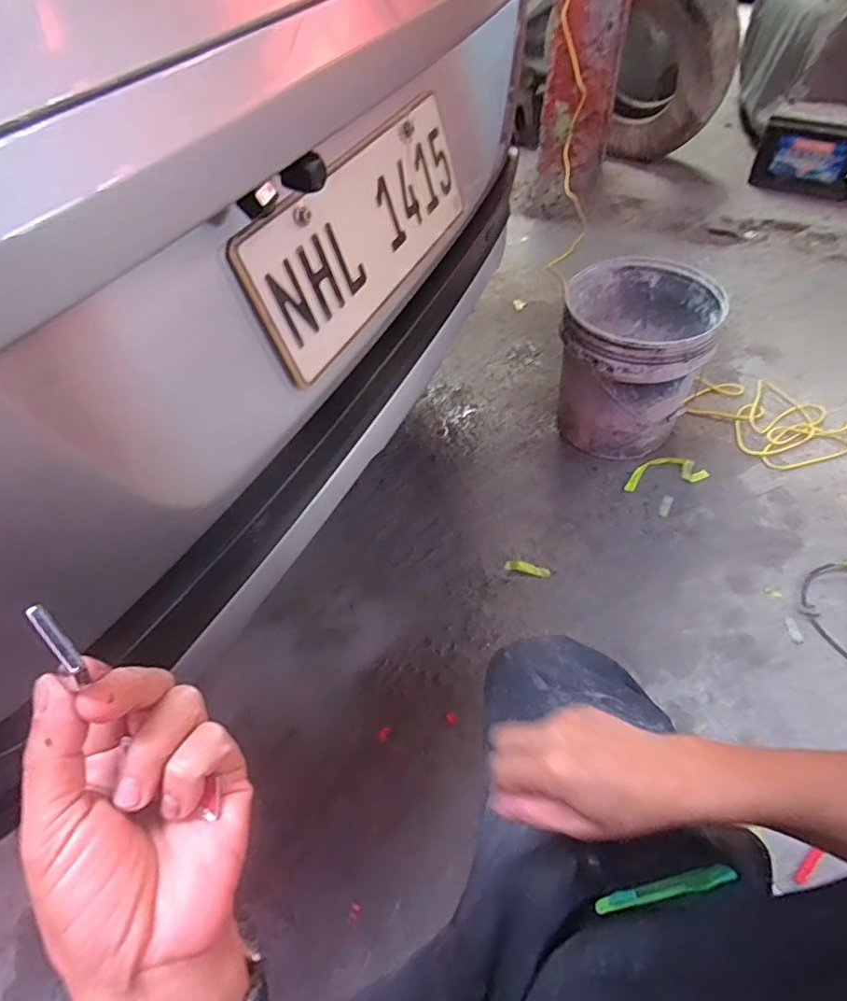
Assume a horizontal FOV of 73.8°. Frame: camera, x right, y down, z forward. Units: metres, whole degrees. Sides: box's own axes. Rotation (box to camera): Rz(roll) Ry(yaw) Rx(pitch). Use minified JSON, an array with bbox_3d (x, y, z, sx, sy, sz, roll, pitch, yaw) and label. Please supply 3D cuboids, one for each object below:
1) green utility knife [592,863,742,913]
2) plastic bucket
[{"bbox_3d":[0.207,0.339,0.492,0.127,0.012,0.014,-33,50,22],"label":"green utility knife"},{"bbox_3d":[0.426,-0.283,1.194,0.275,0.338,0.271,-1,53,2],"label":"plastic bucket"}]

